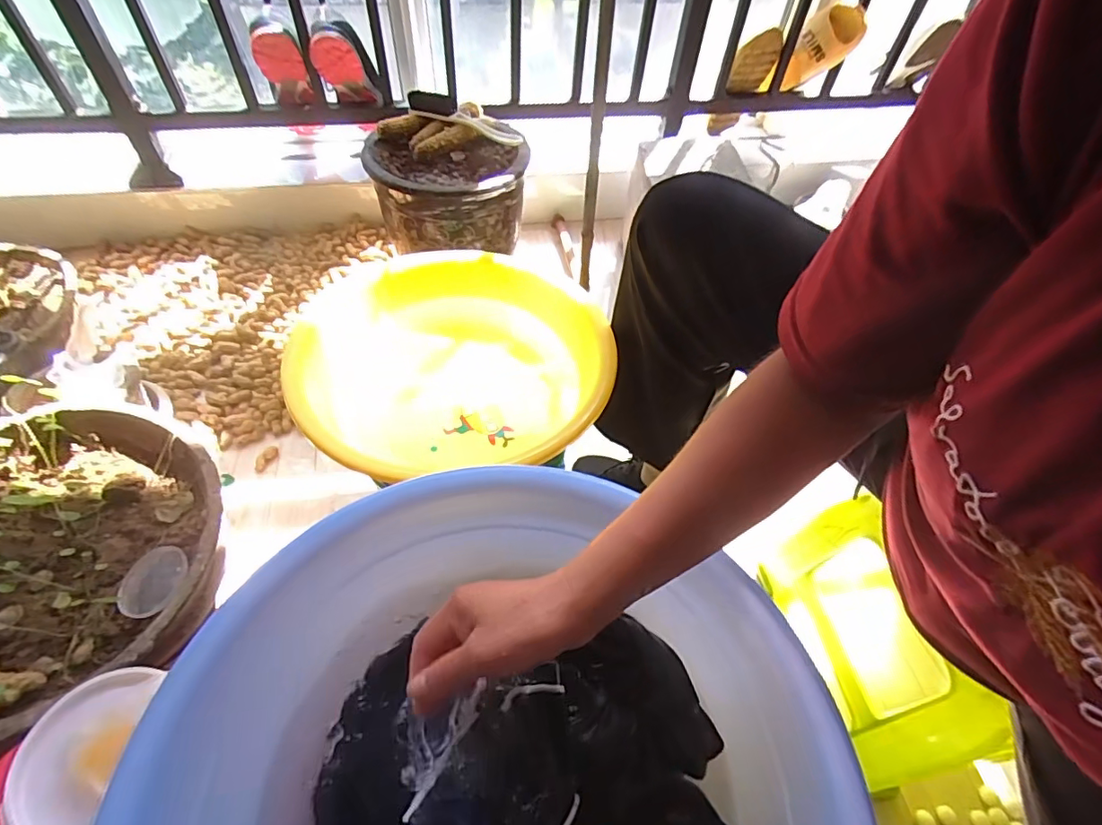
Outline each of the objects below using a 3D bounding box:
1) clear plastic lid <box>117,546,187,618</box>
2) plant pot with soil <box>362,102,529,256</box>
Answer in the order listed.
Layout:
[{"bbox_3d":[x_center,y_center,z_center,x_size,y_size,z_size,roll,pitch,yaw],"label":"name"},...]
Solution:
[{"bbox_3d":[-0.410,0.171,0.553,0.066,0.009,0.075,-31,52,-11],"label":"clear plastic lid"},{"bbox_3d":[-0.168,-0.364,0.912,0.240,0.195,0.218,-23,66,-16],"label":"plant pot with soil"}]

